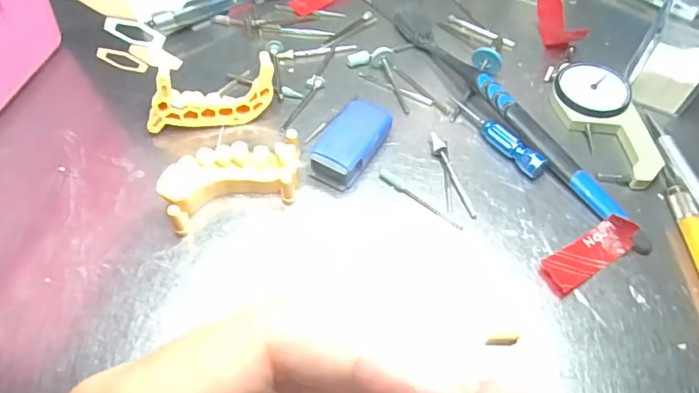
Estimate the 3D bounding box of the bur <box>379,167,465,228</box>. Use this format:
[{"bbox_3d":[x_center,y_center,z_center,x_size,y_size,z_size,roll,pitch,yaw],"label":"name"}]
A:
[{"bbox_3d":[0.032,0.001,0.234,0.045,0.004,0.005,35,61,20],"label":"bur"}]

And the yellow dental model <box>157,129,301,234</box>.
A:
[{"bbox_3d":[-0.051,-0.008,0.227,0.060,0.020,0.028,-17,58,-13],"label":"yellow dental model"}]

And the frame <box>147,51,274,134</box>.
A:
[{"bbox_3d":[-0.067,-0.049,0.251,0.061,0.031,0.015,-9,56,-8],"label":"frame"}]

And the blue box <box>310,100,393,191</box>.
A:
[{"bbox_3d":[0.001,-0.023,0.243,0.023,0.018,0.051,24,58,14],"label":"blue box"}]

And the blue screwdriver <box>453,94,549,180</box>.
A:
[{"bbox_3d":[0.071,-0.033,0.255,0.010,0.011,0.061,-30,62,-20],"label":"blue screwdriver"}]

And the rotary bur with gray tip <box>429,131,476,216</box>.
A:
[{"bbox_3d":[0.049,-0.011,0.241,0.006,0.006,0.047,-16,58,-12],"label":"rotary bur with gray tip"}]

